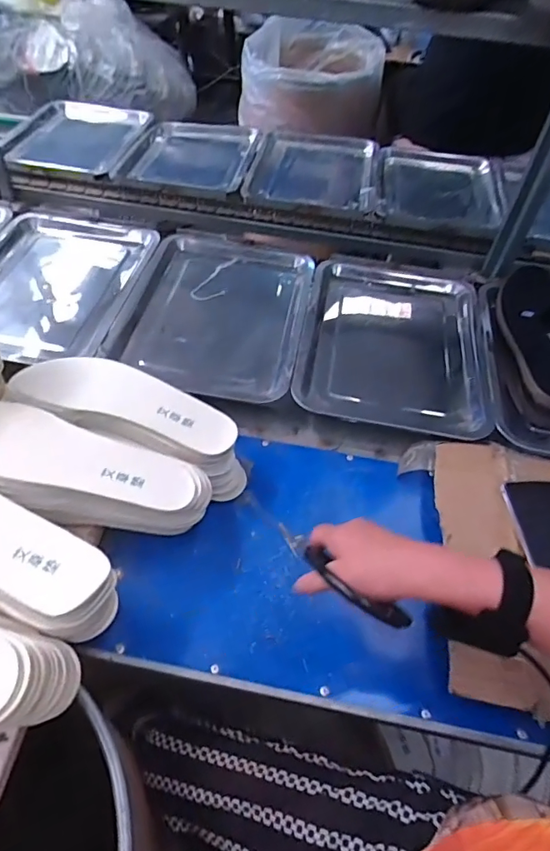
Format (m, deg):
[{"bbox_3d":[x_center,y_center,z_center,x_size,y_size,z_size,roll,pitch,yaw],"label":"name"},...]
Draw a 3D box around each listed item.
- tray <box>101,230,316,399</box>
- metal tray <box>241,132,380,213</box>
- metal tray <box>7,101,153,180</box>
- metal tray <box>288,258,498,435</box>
[{"bbox_3d":[-0.089,-0.184,0.772,0.272,0.020,0.351,10,50,2],"label":"tray"},{"bbox_3d":[0.090,-0.576,1.120,0.277,0.026,0.408,10,50,2],"label":"metal tray"},{"bbox_3d":[-0.436,-0.651,1.128,0.255,0.033,0.373,5,50,-2],"label":"metal tray"},{"bbox_3d":[0.177,-0.126,0.770,0.268,0.054,0.364,12,50,4],"label":"metal tray"}]

